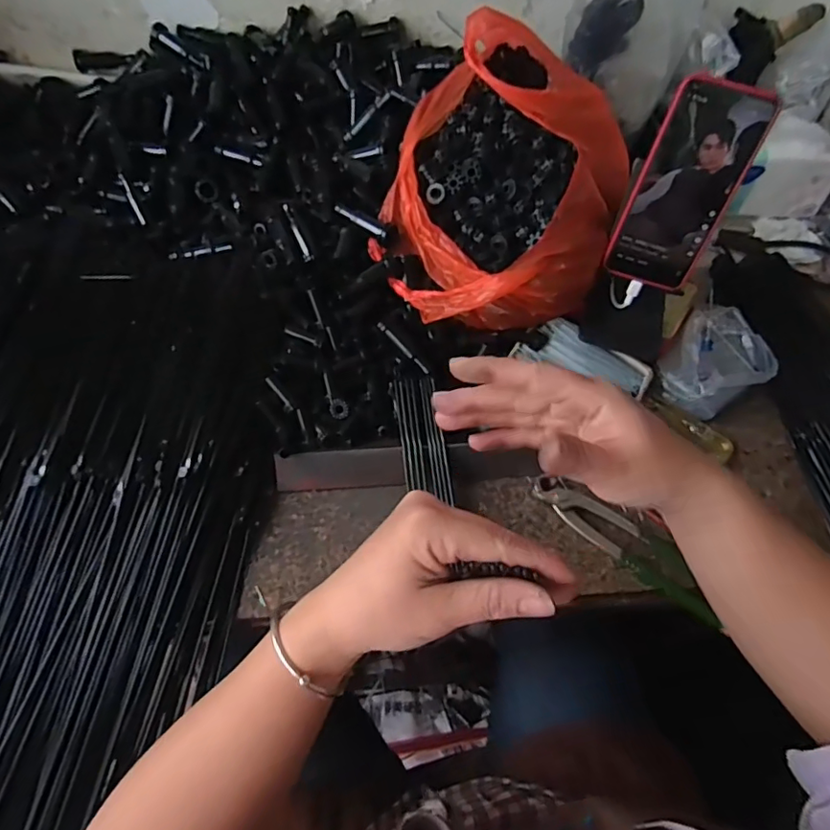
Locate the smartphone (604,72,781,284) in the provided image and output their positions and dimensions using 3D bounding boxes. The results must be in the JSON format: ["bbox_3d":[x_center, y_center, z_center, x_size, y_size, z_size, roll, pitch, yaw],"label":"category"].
[{"bbox_3d":[0.229,-0.190,0.466,0.077,0.160,0.007,18,38,5],"label":"smartphone"}]

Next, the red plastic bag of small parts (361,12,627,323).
[{"bbox_3d":[0.089,-0.226,0.532,0.214,0.145,0.280,18,61,7],"label":"red plastic bag of small parts"}]

